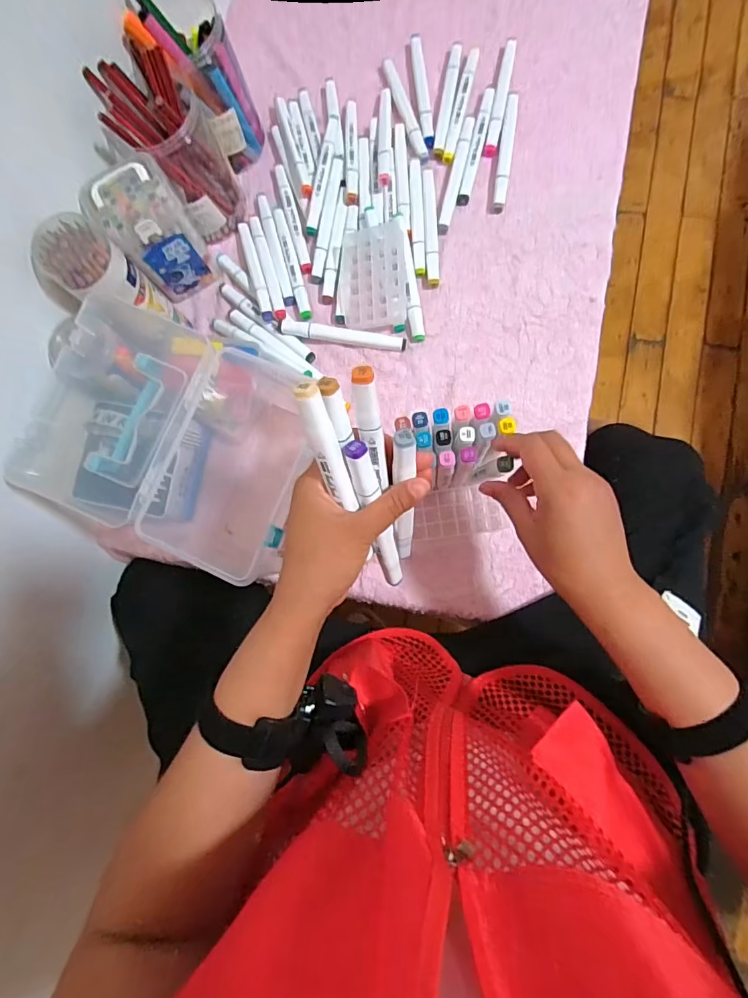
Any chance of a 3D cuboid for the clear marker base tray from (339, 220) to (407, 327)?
[{"bbox_3d":[-0.002,-0.265,0.557,0.081,0.018,0.119,1,90,20],"label":"clear marker base tray"}]

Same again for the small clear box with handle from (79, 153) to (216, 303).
[{"bbox_3d":[-0.244,-0.301,0.530,0.086,0.129,0.062,-37,80,1],"label":"small clear box with handle"}]

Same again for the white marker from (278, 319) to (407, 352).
[{"bbox_3d":[-0.039,-0.196,0.562,0.153,0.015,0.020,11,84,5],"label":"white marker"}]

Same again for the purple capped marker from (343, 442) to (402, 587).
[{"bbox_3d":[0.003,0.018,0.348,0.017,0.148,0.012,-14,44,2],"label":"purple capped marker"}]

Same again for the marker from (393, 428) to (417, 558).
[{"bbox_3d":[0.024,0.003,0.356,0.016,0.148,0.011,-1,53,4],"label":"marker"}]

